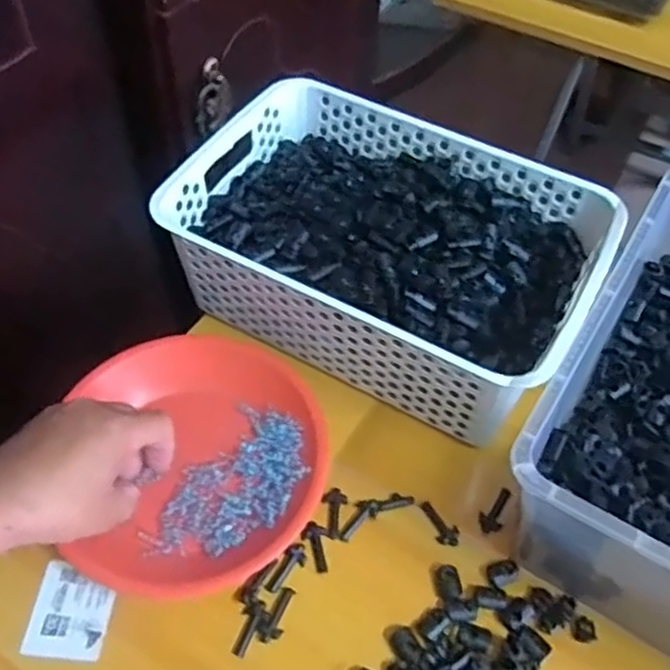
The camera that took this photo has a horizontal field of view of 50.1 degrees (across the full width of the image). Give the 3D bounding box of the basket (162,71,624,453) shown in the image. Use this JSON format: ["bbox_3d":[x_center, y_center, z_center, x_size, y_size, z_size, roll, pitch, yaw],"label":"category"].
[{"bbox_3d":[0.040,-0.068,0.566,0.296,0.106,0.202,27,58,16],"label":"basket"}]

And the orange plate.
[{"bbox_3d":[-0.093,0.084,0.509,0.168,0.025,0.186,-7,55,-7],"label":"orange plate"}]

